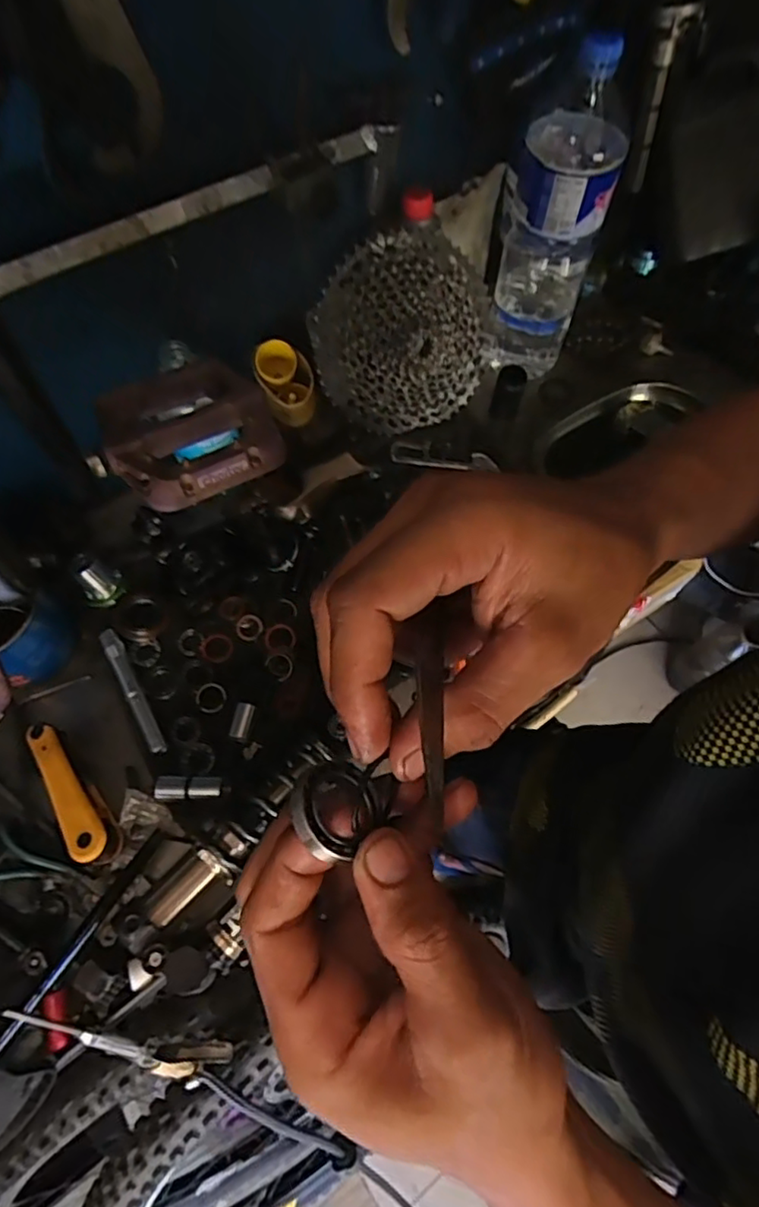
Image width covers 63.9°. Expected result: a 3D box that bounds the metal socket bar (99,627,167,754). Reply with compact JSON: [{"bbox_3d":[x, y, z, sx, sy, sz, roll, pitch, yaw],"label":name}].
[{"bbox_3d":[-0.227,0.079,0.560,0.017,0.012,0.130,-28,67,-13],"label":"metal socket bar"}]

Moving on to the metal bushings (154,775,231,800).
[{"bbox_3d":[-0.160,0.157,0.517,0.062,0.014,0.020,-3,62,14],"label":"metal bushings"}]

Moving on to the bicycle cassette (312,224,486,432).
[{"bbox_3d":[0.033,-0.274,0.633,0.195,0.193,0.055,-27,34,-6],"label":"bicycle cassette"}]

